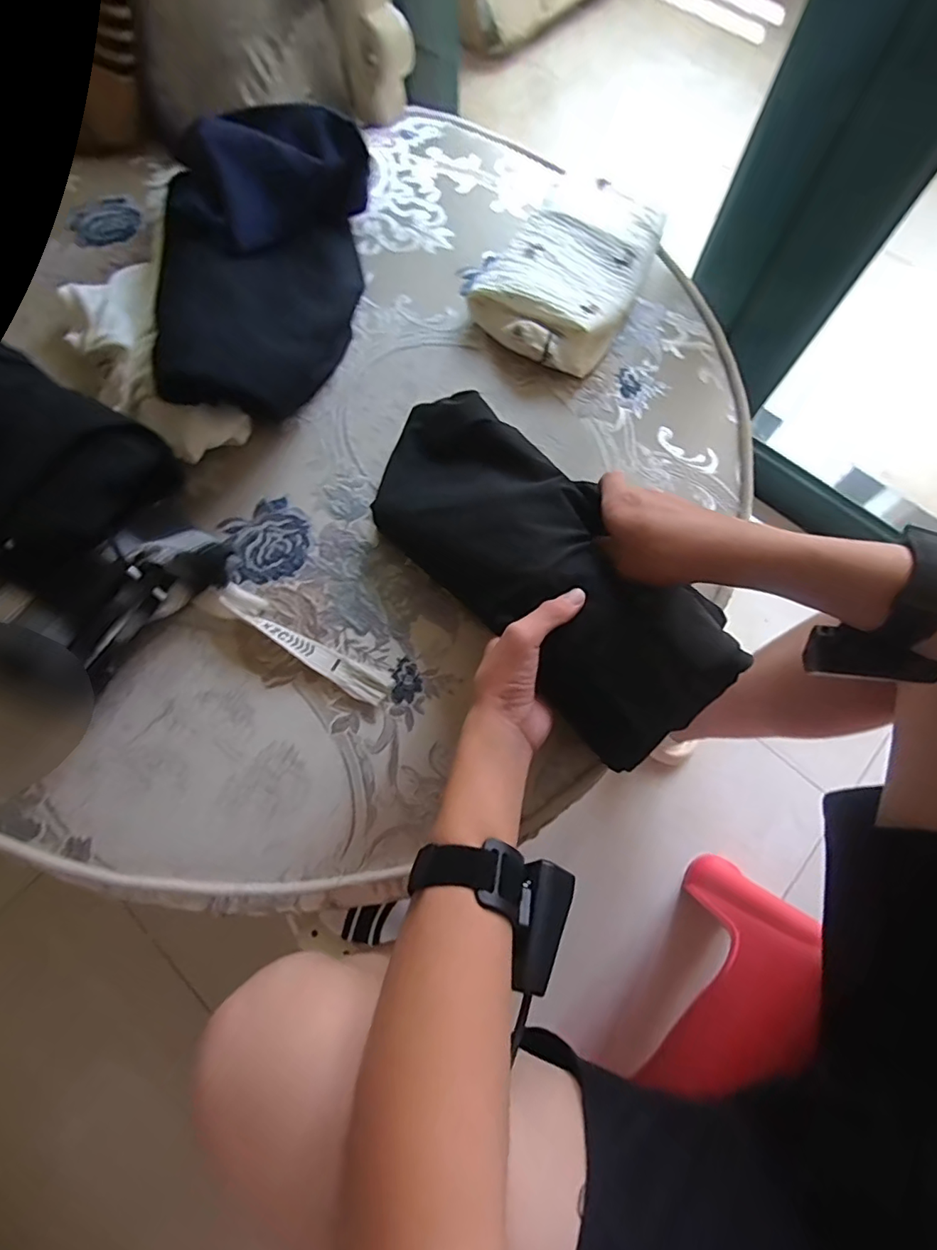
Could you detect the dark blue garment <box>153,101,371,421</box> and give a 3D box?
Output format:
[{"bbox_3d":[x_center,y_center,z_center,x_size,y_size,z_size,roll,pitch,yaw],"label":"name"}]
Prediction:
[{"bbox_3d":[-0.178,-0.321,0.461,0.128,0.105,0.299,5,72,2],"label":"dark blue garment"}]

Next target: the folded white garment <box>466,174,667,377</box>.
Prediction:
[{"bbox_3d":[0.104,-0.358,0.516,0.135,0.041,0.241,26,74,8],"label":"folded white garment"}]

